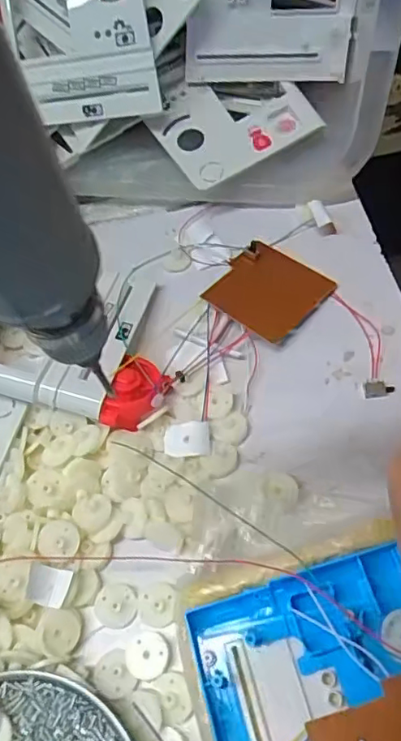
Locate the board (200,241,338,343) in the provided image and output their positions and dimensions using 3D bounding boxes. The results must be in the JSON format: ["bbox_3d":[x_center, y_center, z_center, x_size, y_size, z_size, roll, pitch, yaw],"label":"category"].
[{"bbox_3d":[0.049,-0.058,0.402,0.072,0.007,0.069,36,71,23],"label":"board"}]

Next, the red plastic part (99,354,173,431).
[{"bbox_3d":[-0.040,0.014,0.360,0.031,0.019,0.052,14,64,14],"label":"red plastic part"}]

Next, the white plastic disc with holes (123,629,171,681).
[{"bbox_3d":[-0.028,0.151,0.295,0.024,0.004,0.023,-3,61,5],"label":"white plastic disc with holes"}]

